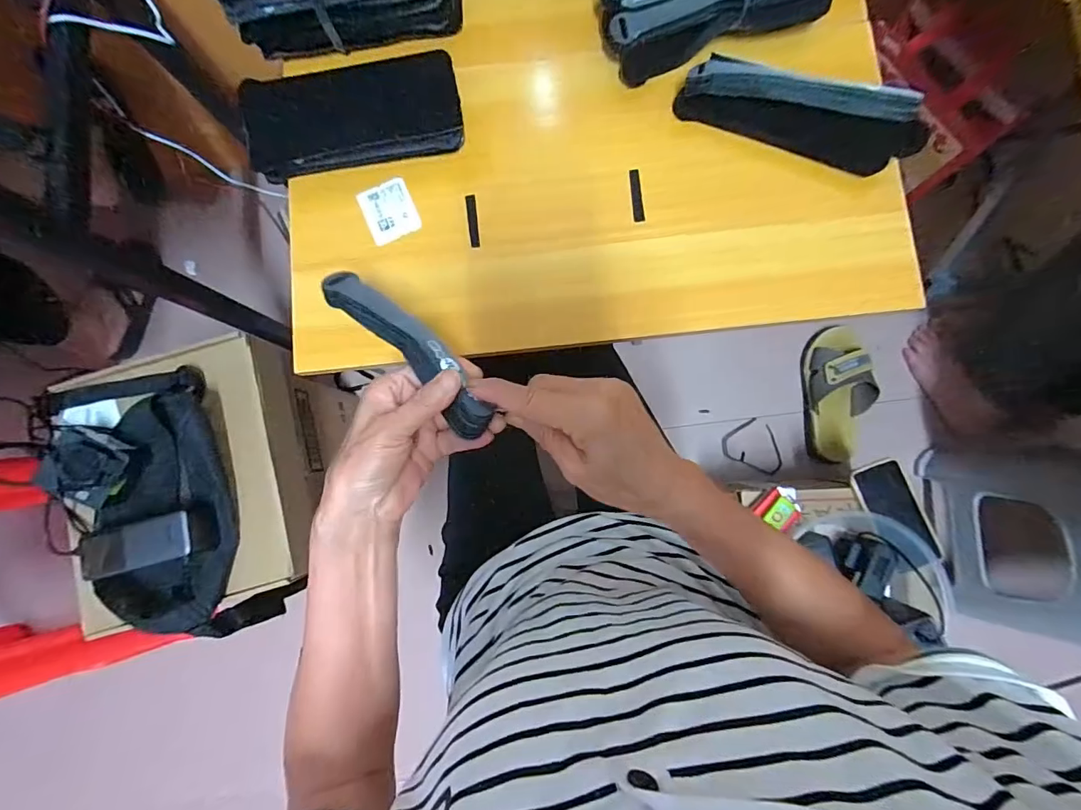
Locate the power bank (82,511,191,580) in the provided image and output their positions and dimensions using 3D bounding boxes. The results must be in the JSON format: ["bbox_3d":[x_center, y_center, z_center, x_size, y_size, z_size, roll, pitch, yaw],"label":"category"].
[{"bbox_3d":[-0.468,0.163,0.521,0.133,0.019,0.051,-15,85,0],"label":"power bank"}]

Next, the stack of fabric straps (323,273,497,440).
[{"bbox_3d":[-0.101,-0.050,0.319,0.194,0.022,0.034,41,87,28],"label":"stack of fabric straps"}]

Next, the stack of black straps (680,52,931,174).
[{"bbox_3d":[0.234,-0.268,0.412,0.207,0.056,0.034,20,86,3],"label":"stack of black straps"}]

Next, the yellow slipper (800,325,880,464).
[{"bbox_3d":[0.560,-0.017,0.848,0.122,0.062,0.240,-8,85,1],"label":"yellow slipper"}]

